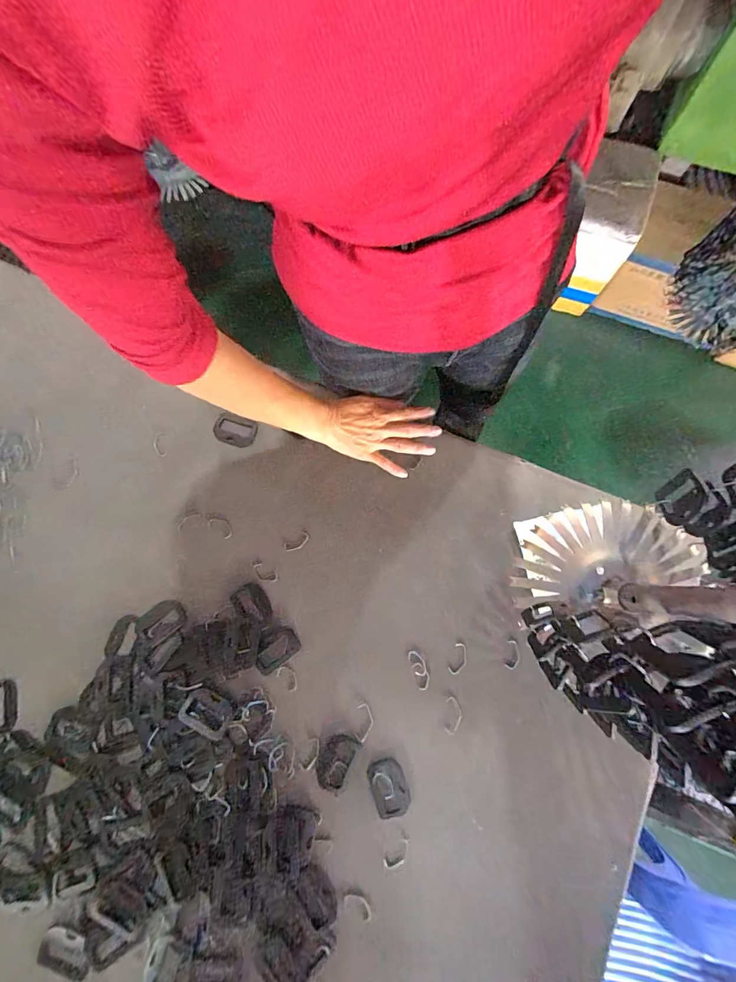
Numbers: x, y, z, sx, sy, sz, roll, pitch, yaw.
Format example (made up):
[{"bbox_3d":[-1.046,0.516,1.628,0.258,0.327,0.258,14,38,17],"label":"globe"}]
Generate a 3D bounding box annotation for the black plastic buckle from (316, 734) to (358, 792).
[{"bbox_3d":[-0.041,0.325,0.472,0.039,0.006,0.061,22,78,5],"label":"black plastic buckle"}]

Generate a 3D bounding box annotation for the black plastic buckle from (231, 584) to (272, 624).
[{"bbox_3d":[-0.152,0.151,0.517,0.039,0.004,0.057,-37,79,-8],"label":"black plastic buckle"}]

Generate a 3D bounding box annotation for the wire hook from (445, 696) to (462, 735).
[{"bbox_3d":[0.105,0.276,0.482,0.021,0.004,0.042,3,76,1],"label":"wire hook"}]

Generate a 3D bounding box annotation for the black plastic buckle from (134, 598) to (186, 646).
[{"bbox_3d":[-0.270,0.170,0.512,0.060,0.004,0.044,-36,79,-8],"label":"black plastic buckle"}]

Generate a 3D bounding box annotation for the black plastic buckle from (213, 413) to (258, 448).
[{"bbox_3d":[-0.194,-0.088,0.572,0.064,0.007,0.044,18,77,4],"label":"black plastic buckle"}]

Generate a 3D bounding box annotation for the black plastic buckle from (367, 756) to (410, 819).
[{"bbox_3d":[0.025,0.352,0.464,0.041,0.008,0.060,-17,77,-4],"label":"black plastic buckle"}]

